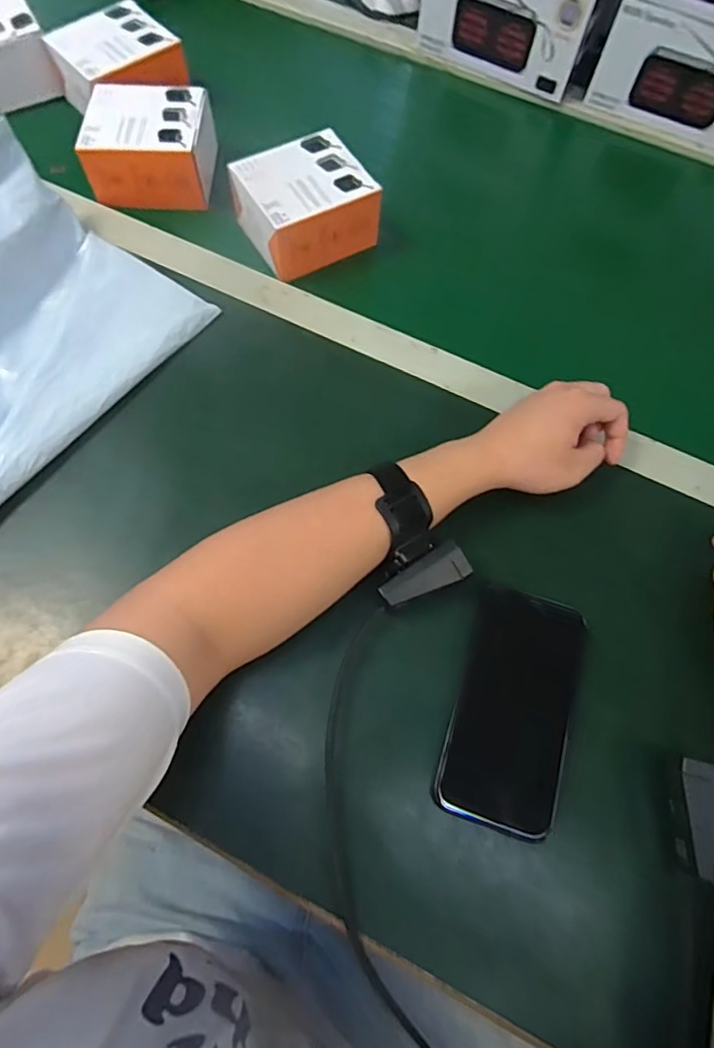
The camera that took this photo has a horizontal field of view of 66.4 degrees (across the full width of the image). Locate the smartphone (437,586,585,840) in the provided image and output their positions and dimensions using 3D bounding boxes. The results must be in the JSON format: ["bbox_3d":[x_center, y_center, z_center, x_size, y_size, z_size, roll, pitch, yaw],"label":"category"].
[{"bbox_3d":[0.112,0.127,0.388,0.077,0.010,0.159,17,70,4],"label":"smartphone"}]

